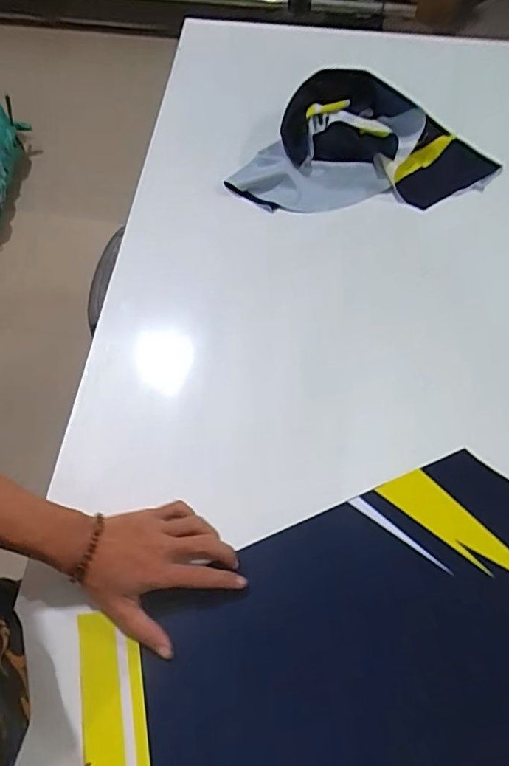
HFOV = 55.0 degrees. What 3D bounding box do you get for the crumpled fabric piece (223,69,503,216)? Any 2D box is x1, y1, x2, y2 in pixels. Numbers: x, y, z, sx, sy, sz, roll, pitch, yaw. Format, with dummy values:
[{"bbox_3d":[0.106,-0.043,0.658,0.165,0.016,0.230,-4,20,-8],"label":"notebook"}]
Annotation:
[{"bbox_3d":[0.147,-0.333,0.675,0.342,0.068,0.173,0,67,0],"label":"crumpled fabric piece"}]

